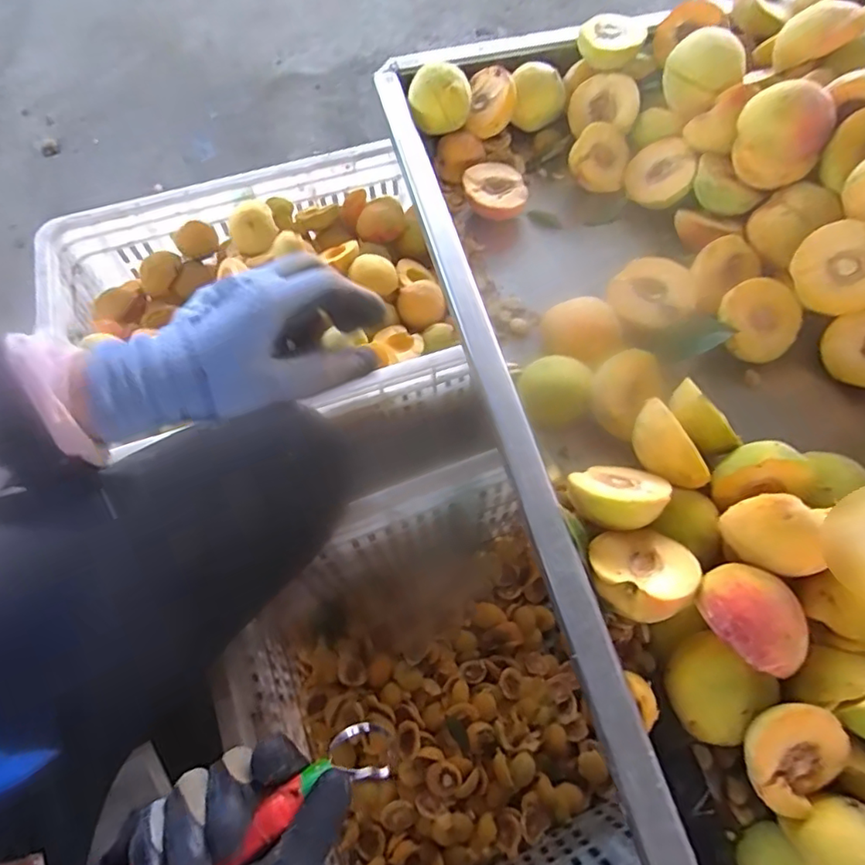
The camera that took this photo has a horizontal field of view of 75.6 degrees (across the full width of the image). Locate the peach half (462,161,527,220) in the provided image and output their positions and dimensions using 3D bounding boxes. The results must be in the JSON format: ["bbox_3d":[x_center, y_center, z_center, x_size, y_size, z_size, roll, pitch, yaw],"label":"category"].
[{"bbox_3d":[0.057,-0.213,0.501,0.056,0.031,0.049,12,65,6],"label":"peach half"}]

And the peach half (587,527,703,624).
[{"bbox_3d":[0.123,0.082,0.328,0.058,0.023,0.057,21,35,33],"label":"peach half"}]

